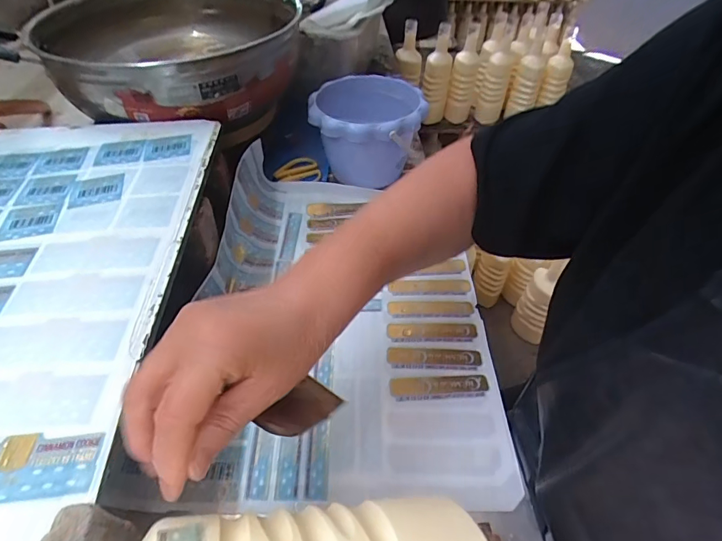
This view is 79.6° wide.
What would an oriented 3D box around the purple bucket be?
[{"bbox_3d":[0.008,-0.183,0.575,0.138,0.097,0.130,2,46,-2],"label":"purple bucket"}]

